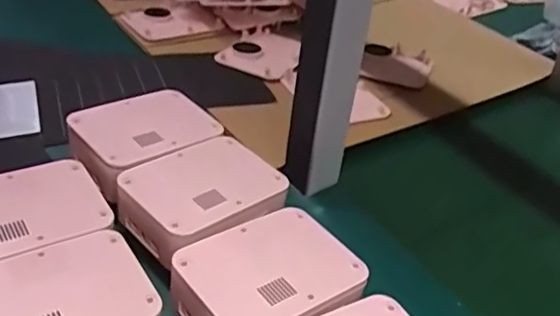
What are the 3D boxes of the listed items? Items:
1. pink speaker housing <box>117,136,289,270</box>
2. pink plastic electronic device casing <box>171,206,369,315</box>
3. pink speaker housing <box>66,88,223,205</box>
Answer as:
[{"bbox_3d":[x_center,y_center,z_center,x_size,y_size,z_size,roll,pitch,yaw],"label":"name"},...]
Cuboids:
[{"bbox_3d":[-0.066,0.034,0.522,0.135,0.040,0.108,-23,46,-33],"label":"pink speaker housing"},{"bbox_3d":[-0.008,0.094,0.454,0.130,0.039,0.105,-22,45,-32],"label":"pink plastic electronic device casing"},{"bbox_3d":[-0.135,-0.018,0.592,0.139,0.045,0.113,-23,46,-33],"label":"pink speaker housing"}]

